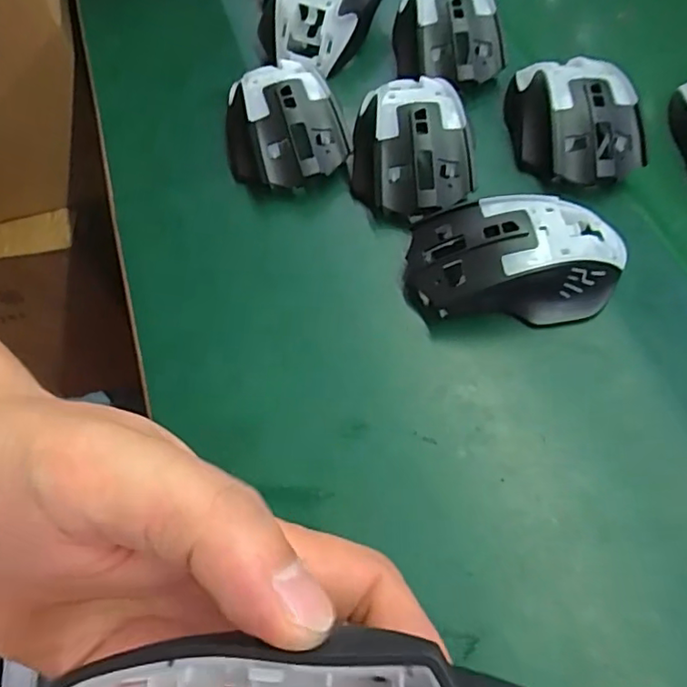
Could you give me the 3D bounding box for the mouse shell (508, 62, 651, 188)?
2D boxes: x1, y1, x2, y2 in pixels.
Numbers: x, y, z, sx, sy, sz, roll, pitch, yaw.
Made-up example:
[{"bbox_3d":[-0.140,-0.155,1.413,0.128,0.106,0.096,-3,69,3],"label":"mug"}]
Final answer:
[{"bbox_3d":[0.143,-0.139,0.367,0.075,0.042,0.099,2,60,2],"label":"mouse shell"}]

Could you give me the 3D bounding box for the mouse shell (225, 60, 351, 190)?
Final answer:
[{"bbox_3d":[-0.038,-0.139,0.375,0.076,0.042,0.097,-18,62,-10],"label":"mouse shell"}]

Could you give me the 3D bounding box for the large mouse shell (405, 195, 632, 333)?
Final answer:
[{"bbox_3d":[0.093,-0.044,0.313,0.115,0.039,0.064,-2,60,-1],"label":"large mouse shell"}]

